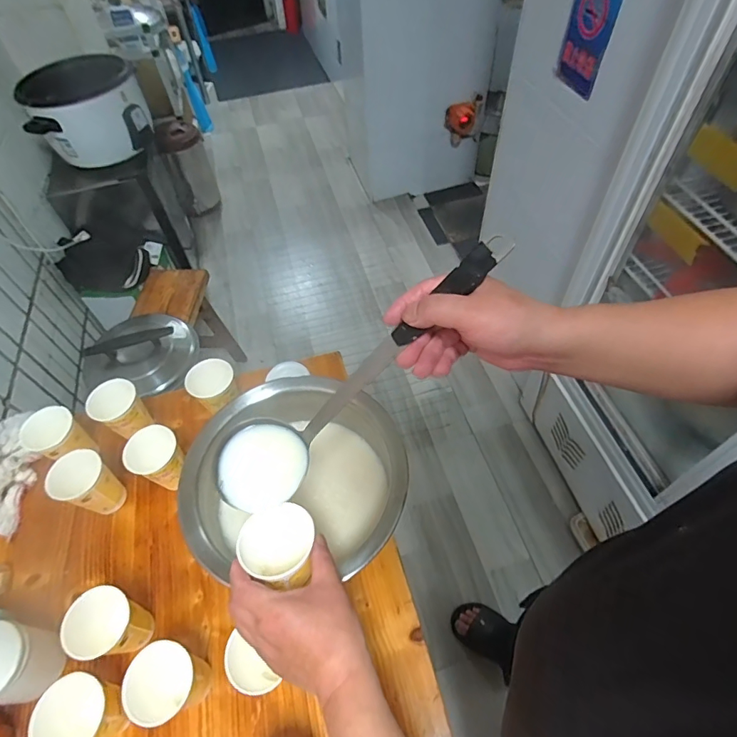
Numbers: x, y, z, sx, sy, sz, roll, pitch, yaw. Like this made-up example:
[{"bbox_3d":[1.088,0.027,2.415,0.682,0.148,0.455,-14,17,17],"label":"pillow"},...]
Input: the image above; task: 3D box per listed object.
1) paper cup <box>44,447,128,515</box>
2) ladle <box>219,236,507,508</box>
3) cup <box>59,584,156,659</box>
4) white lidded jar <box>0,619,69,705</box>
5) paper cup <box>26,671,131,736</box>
[{"bbox_3d":[-0.428,0.183,0.697,0.067,0.109,0.074,24,58,19],"label":"paper cup"},{"bbox_3d":[-0.018,0.008,0.406,0.342,0.076,0.076,-45,51,26],"label":"ladle"},{"bbox_3d":[-0.333,0.333,0.585,0.071,0.095,0.074,-1,54,2],"label":"cup"},{"bbox_3d":[-0.443,0.366,0.557,0.077,0.103,0.084,-1,54,2],"label":"white lidded jar"},{"bbox_3d":[-0.326,0.401,0.521,0.072,0.098,0.071,-1,54,2],"label":"paper cup"}]

